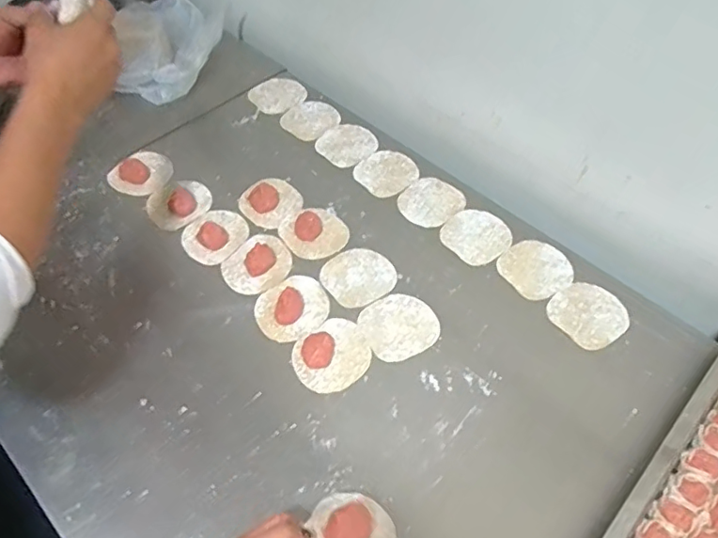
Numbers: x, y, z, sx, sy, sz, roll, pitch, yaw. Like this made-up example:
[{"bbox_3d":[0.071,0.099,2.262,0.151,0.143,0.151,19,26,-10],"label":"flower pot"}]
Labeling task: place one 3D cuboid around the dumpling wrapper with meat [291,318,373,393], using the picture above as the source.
[{"bbox_3d":[-0.029,0.090,0.605,0.084,0.016,0.074,-32,60,-21],"label":"dumpling wrapper with meat"}]

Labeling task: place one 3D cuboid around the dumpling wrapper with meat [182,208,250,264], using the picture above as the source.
[{"bbox_3d":[-0.182,-0.050,0.704,0.083,0.023,0.079,0,54,0],"label":"dumpling wrapper with meat"}]

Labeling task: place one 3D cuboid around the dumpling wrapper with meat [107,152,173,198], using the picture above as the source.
[{"bbox_3d":[-0.301,-0.132,0.770,0.083,0.011,0.073,-27,58,-18],"label":"dumpling wrapper with meat"}]

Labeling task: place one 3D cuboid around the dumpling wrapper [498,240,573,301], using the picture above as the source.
[{"bbox_3d":[0.217,0.000,0.684,0.083,0.004,0.080,0,54,0],"label":"dumpling wrapper"}]

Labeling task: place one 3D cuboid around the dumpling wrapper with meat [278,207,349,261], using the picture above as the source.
[{"bbox_3d":[-0.057,-0.052,0.710,0.076,0.020,0.082,0,54,0],"label":"dumpling wrapper with meat"}]

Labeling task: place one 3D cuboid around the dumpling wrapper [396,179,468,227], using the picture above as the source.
[{"bbox_3d":[0.095,-0.090,0.750,0.089,0.006,0.072,-36,62,-23],"label":"dumpling wrapper"}]

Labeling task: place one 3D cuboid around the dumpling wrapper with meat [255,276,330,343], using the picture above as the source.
[{"bbox_3d":[-0.077,0.040,0.643,0.084,0.016,0.076,-26,58,-18],"label":"dumpling wrapper with meat"}]

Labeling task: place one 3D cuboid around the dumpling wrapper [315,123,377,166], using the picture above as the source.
[{"bbox_3d":[-0.016,-0.184,0.817,0.077,0.004,0.089,38,62,24],"label":"dumpling wrapper"}]

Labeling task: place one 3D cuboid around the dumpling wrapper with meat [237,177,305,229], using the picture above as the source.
[{"bbox_3d":[-0.117,-0.092,0.744,0.076,0.014,0.071,0,54,0],"label":"dumpling wrapper with meat"}]

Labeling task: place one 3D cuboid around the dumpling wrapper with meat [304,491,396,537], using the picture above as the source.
[{"bbox_3d":[-0.011,0.202,0.447,0.074,0.025,0.079,11,22,14],"label":"dumpling wrapper with meat"}]

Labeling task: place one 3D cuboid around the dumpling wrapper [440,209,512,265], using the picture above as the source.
[{"bbox_3d":[0.149,-0.043,0.714,0.084,0.004,0.079,0,54,0],"label":"dumpling wrapper"}]

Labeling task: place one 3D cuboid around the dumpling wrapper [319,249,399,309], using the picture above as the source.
[{"bbox_3d":[0.000,0.008,0.676,0.084,0.004,0.079,0,54,0],"label":"dumpling wrapper"}]

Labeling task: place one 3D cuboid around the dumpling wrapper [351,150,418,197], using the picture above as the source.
[{"bbox_3d":[0.039,-0.137,0.781,0.085,0.004,0.078,0,54,0],"label":"dumpling wrapper"}]

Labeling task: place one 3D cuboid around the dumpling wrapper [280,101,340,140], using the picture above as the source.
[{"bbox_3d":[-0.075,-0.227,0.850,0.084,0.006,0.076,-36,63,-22],"label":"dumpling wrapper"}]

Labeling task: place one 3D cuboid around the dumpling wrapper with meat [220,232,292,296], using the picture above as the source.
[{"bbox_3d":[-0.122,-0.011,0.678,0.073,0.019,0.087,33,60,22],"label":"dumpling wrapper with meat"}]

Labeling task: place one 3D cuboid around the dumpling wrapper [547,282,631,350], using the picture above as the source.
[{"bbox_3d":[0.266,0.050,0.643,0.082,0.004,0.078,0,54,0],"label":"dumpling wrapper"}]

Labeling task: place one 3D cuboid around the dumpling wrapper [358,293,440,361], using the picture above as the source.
[{"bbox_3d":[0.046,0.064,0.635,0.083,0.004,0.078,-23,57,-16],"label":"dumpling wrapper"}]

